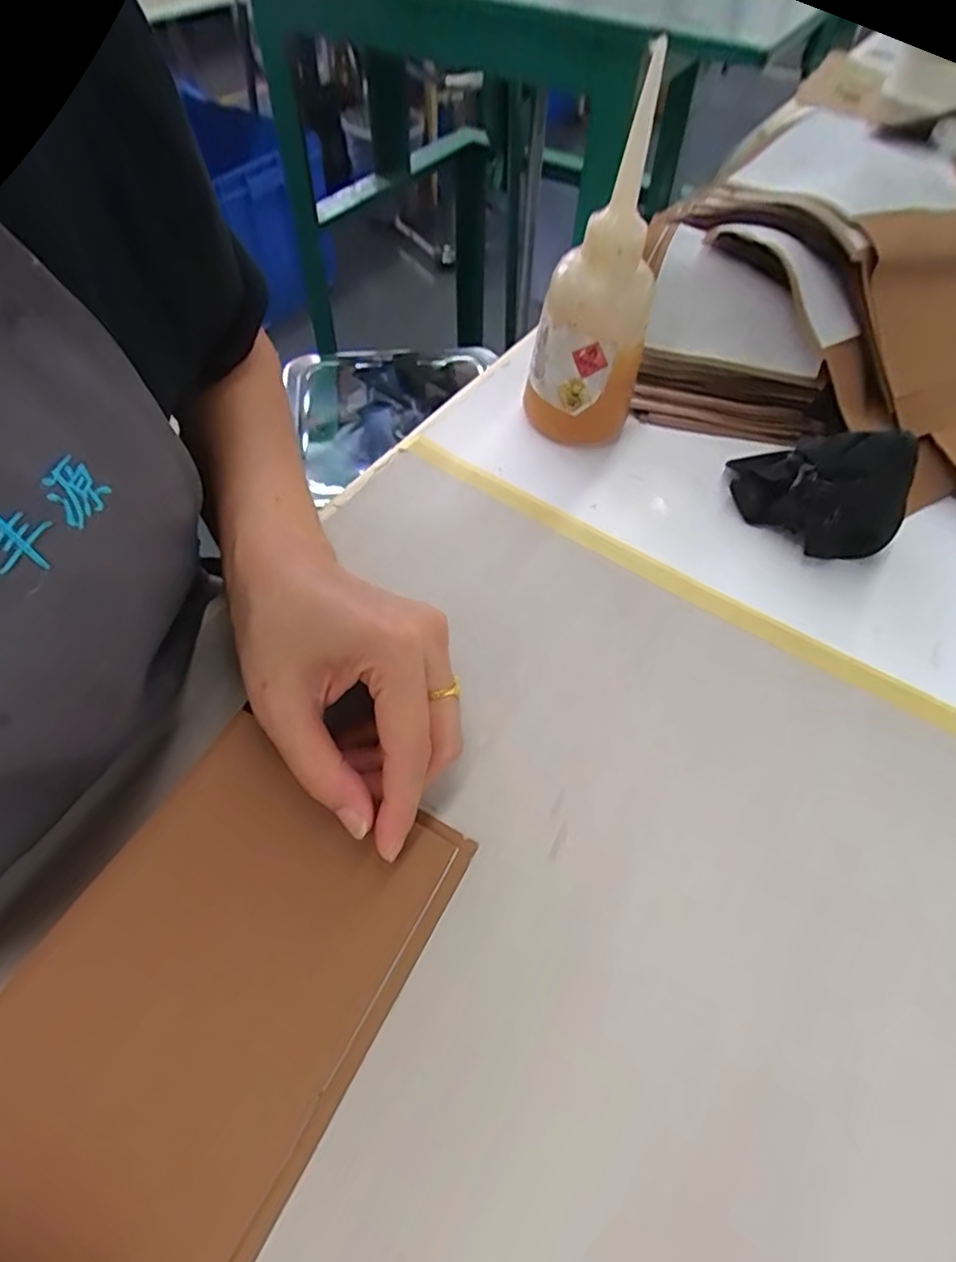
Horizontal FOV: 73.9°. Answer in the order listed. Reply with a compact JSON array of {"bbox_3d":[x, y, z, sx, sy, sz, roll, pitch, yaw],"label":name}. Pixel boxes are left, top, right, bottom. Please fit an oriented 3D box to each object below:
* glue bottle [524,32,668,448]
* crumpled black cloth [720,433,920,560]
[{"bbox_3d":[0.063,-0.178,0.343,0.062,0.164,0.050,10,55,6],"label":"glue bottle"},{"bbox_3d":[0.177,-0.082,0.338,0.038,0.071,0.094,-28,60,-20],"label":"crumpled black cloth"}]

